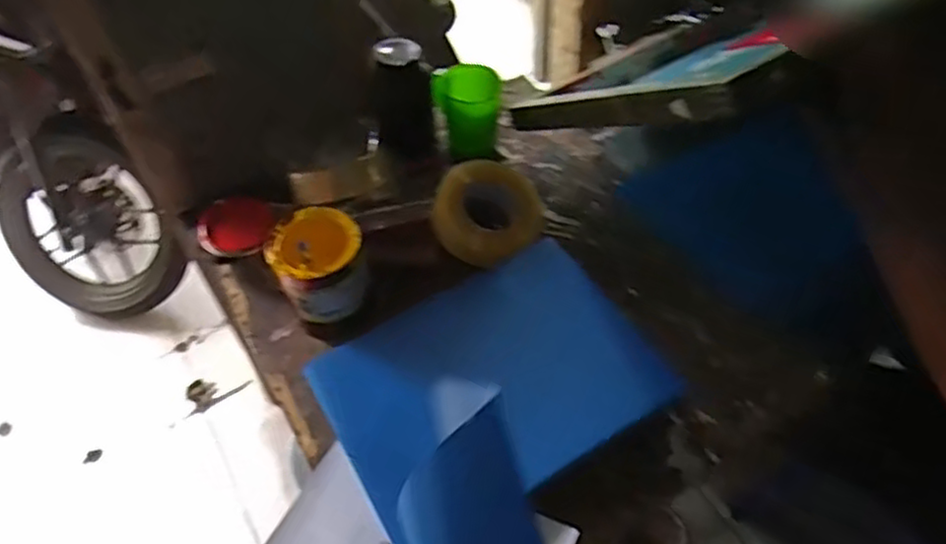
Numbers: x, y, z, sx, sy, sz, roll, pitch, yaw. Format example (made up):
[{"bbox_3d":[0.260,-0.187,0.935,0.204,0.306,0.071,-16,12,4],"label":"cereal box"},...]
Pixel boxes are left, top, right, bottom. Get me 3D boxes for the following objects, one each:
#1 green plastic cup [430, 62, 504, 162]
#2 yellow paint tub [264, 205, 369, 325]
[{"bbox_3d":[-0.007,-0.244,1.102,0.099,0.124,0.090,-4,52,1],"label":"green plastic cup"},{"bbox_3d":[-0.190,-0.009,0.900,0.108,0.108,0.110,-2,52,2],"label":"yellow paint tub"}]

